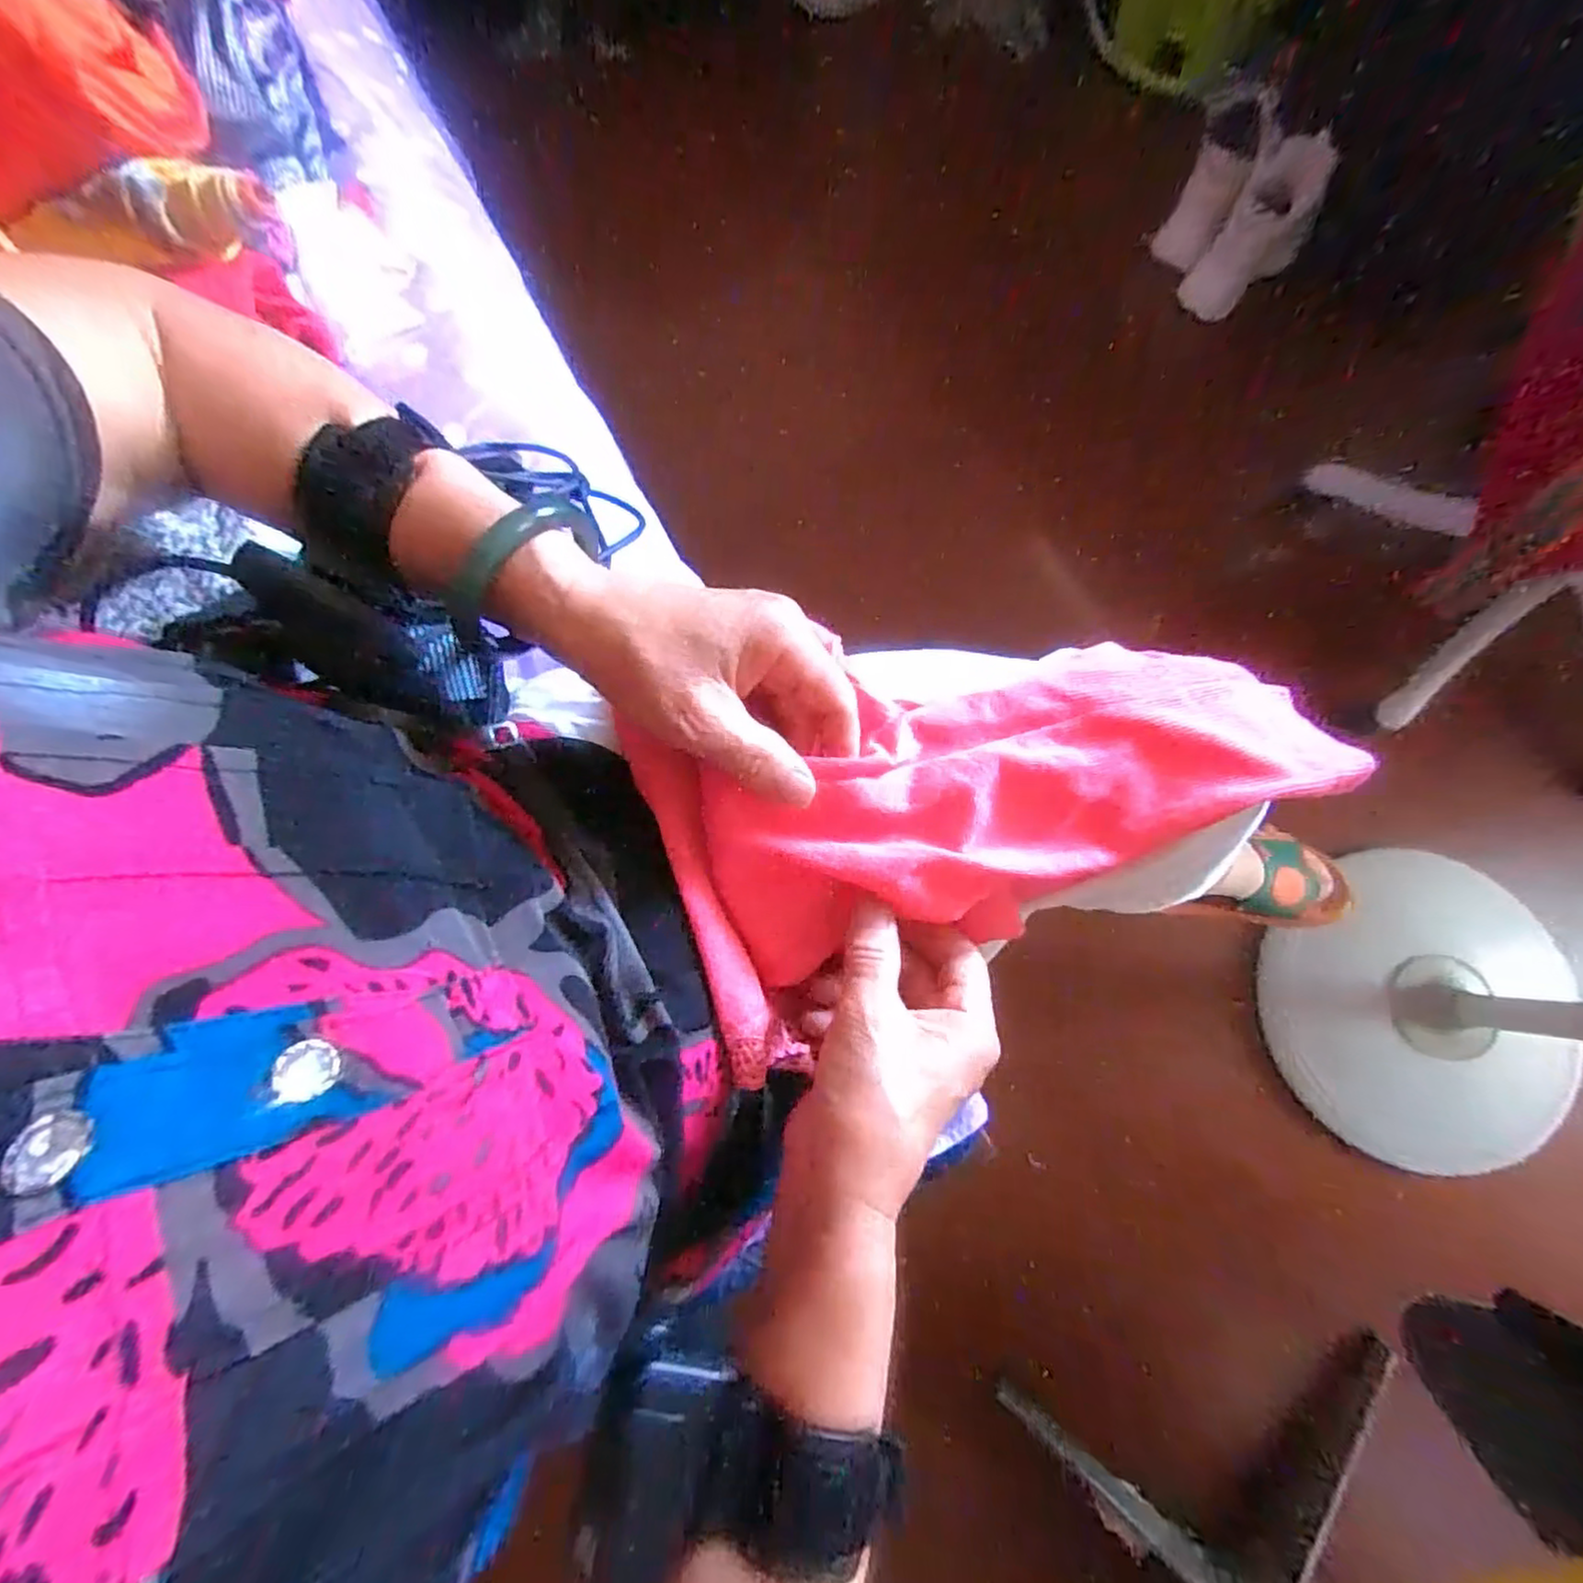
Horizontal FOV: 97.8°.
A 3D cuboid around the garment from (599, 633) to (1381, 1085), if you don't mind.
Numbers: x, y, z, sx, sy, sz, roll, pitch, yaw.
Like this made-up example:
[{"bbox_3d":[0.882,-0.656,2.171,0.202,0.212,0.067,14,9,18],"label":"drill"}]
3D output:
[{"bbox_3d":[0.100,0.012,0.308,0.297,0.071,0.129,-18,75,-6],"label":"garment"}]

